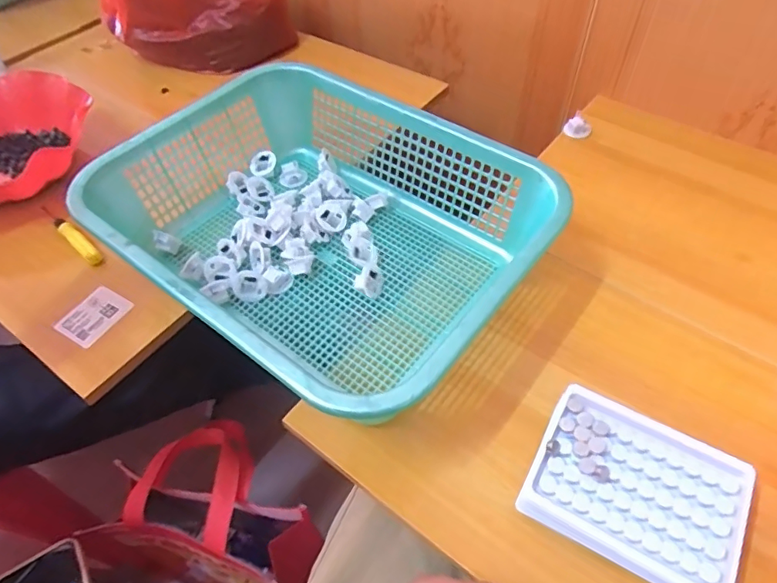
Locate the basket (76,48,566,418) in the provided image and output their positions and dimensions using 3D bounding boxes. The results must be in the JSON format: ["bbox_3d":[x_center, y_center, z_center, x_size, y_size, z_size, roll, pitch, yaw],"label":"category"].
[{"bbox_3d":[-0.065,-0.058,0.491,0.381,0.110,0.286,32,61,24],"label":"basket"}]

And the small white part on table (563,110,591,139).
[{"bbox_3d":[0.238,-0.209,0.647,0.030,0.017,0.025,33,62,25],"label":"small white part on table"}]

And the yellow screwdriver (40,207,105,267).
[{"bbox_3d":[-0.348,-0.063,0.565,0.098,0.013,0.017,40,64,13],"label":"yellow screwdriver"}]

